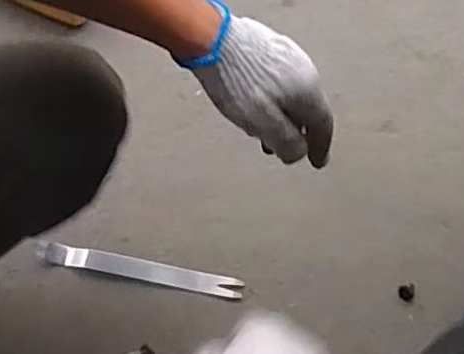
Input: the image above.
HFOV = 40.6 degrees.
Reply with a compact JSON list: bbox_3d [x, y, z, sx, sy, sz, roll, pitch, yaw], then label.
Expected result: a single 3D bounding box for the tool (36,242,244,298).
[{"bbox_3d":[-0.108,0.105,0.718,0.236,0.011,0.023,10,70,3],"label":"tool"}]

